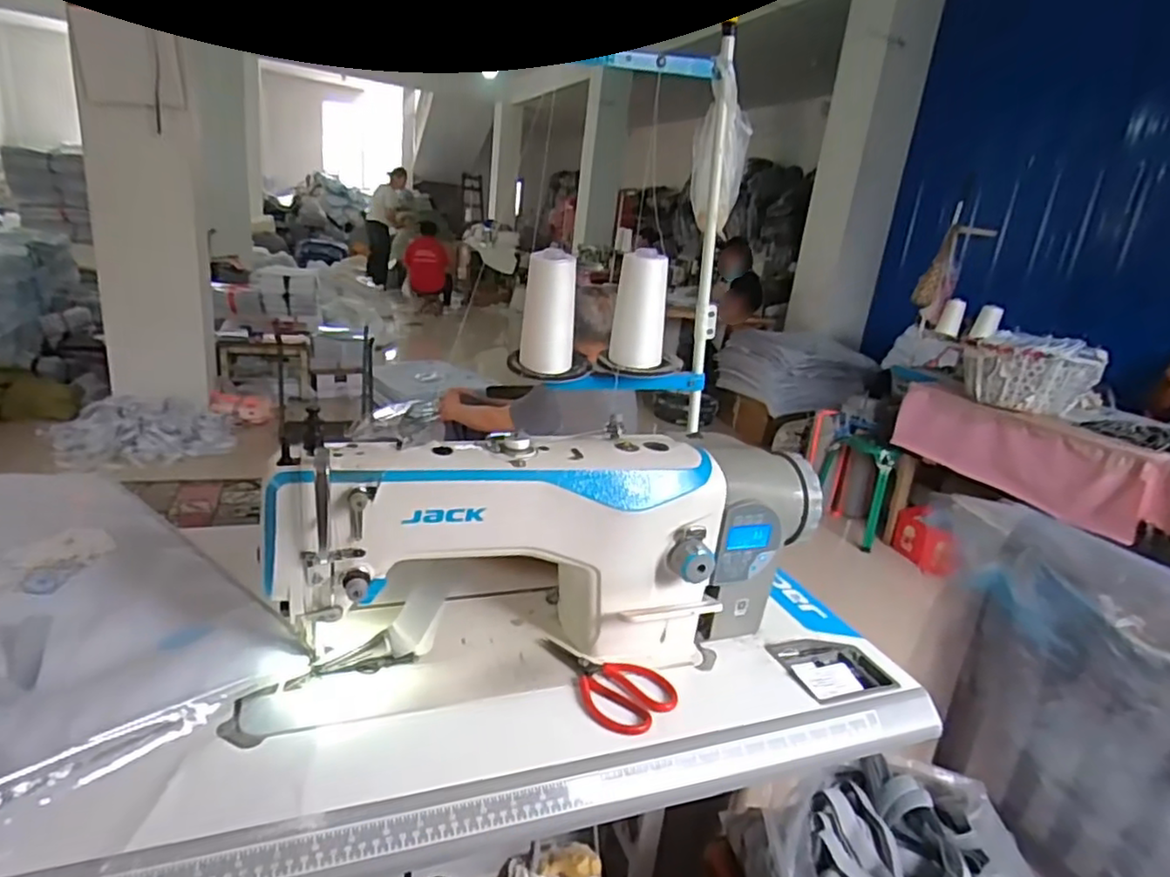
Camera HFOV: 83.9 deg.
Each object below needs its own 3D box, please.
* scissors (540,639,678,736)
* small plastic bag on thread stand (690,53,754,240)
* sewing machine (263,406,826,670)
[{"bbox_3d":[0.013,0.248,0.680,0.155,0.014,0.085,22,24,38],"label":"scissors"},{"bbox_3d":[0.183,-0.397,0.904,0.075,0.194,0.065,14,20,19],"label":"small plastic bag on thread stand"},{"bbox_3d":[-0.028,0.112,0.718,0.551,0.233,0.182,1,19,-17],"label":"sewing machine"}]

